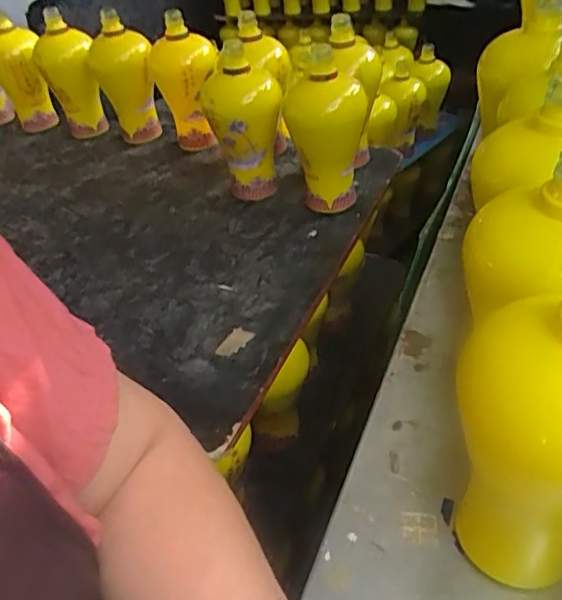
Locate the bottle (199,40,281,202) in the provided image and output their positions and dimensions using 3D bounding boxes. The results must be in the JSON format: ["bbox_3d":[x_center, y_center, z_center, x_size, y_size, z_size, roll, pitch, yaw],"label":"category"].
[{"bbox_3d":[-0.052,-0.226,0.803,0.093,0.209,0.083,-11,41,-3],"label":"bottle"}]

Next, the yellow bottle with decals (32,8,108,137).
[{"bbox_3d":[-0.335,-0.369,0.995,0.104,0.212,0.080,6,41,11],"label":"yellow bottle with decals"}]

